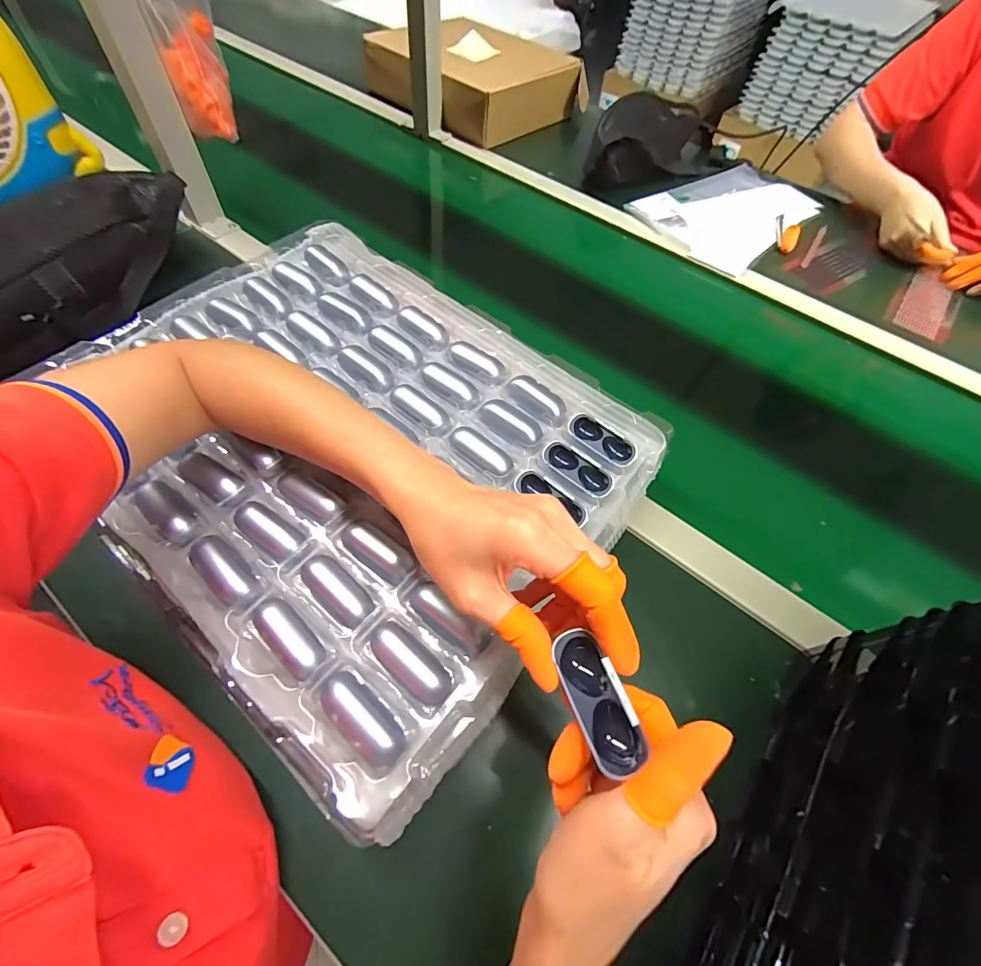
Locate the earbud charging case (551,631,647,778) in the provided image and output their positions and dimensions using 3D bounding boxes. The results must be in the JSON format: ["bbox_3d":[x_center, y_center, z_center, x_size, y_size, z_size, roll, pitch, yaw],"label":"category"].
[{"bbox_3d":[0.046,0.094,0.195,0.020,0.016,0.056,-17,65,-15],"label":"earbud charging case"}]

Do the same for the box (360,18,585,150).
[{"bbox_3d":[-0.019,-0.771,0.846,0.302,0.090,0.278,37,62,18],"label":"box"}]

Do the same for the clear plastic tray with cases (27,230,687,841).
[{"bbox_3d":[-0.117,-0.042,0.367,0.447,0.036,0.351,36,62,18],"label":"clear plastic tray with cases"}]

